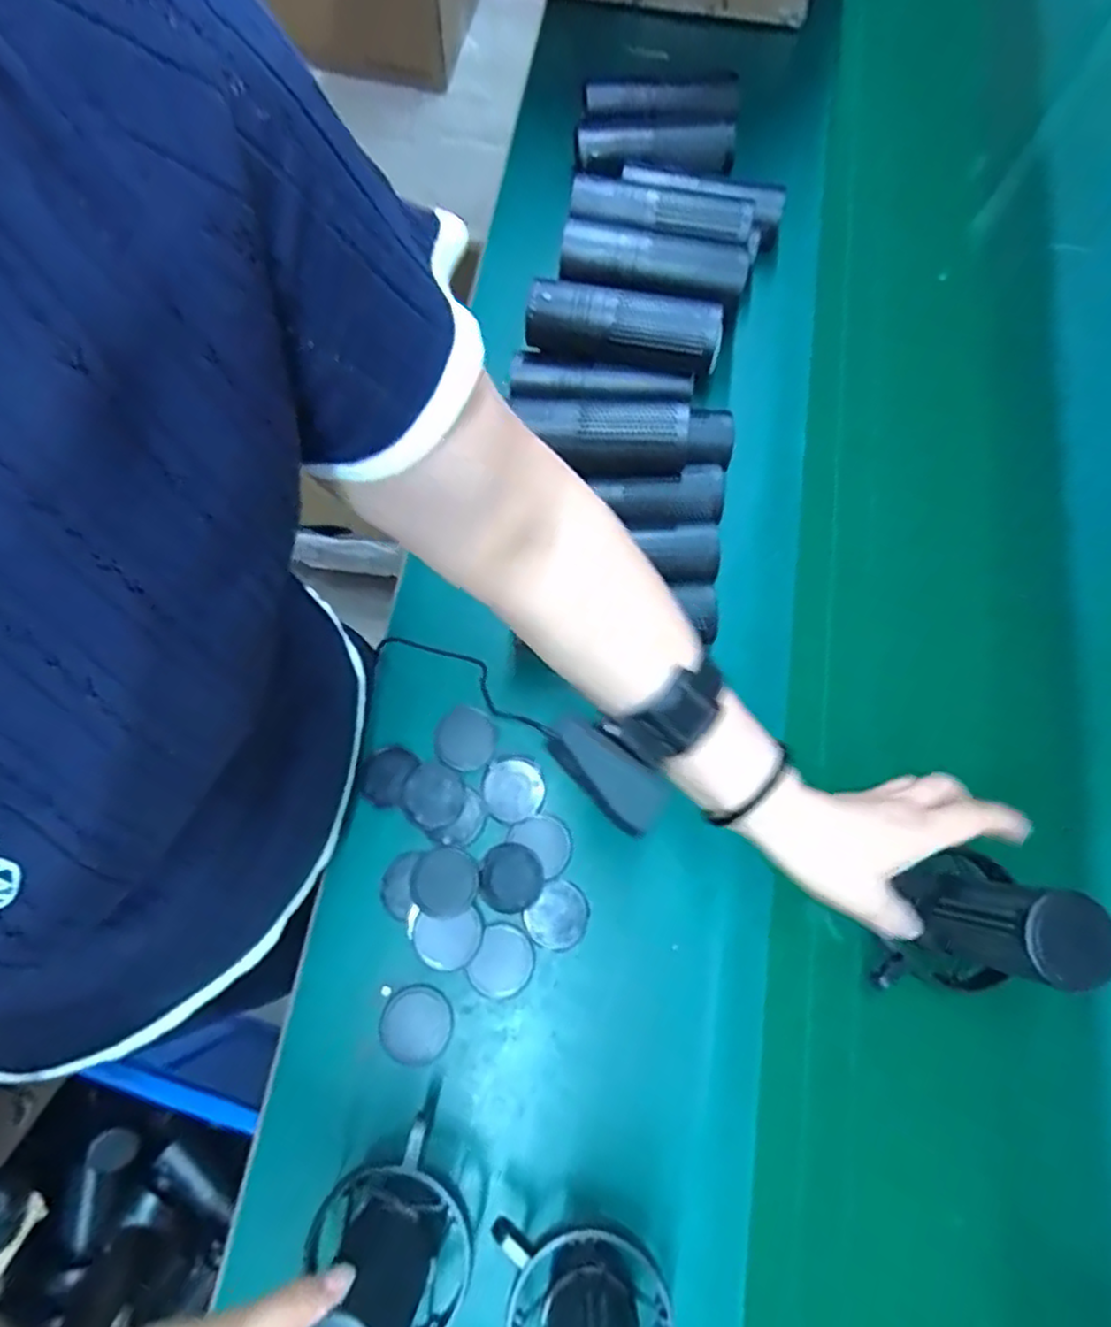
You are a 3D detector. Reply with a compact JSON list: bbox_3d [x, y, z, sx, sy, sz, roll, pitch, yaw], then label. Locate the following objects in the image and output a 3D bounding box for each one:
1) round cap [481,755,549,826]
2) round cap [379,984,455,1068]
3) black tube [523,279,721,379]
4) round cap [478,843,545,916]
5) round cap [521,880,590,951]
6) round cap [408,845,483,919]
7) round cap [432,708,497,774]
[{"bbox_3d":[-0.034,0.100,0.553,0.051,0.004,0.050,0,73,0],"label":"round cap"},{"bbox_3d":[-0.101,0.263,0.504,0.051,0.004,0.053,0,73,0],"label":"round cap"},{"bbox_3d":[0.058,-0.287,0.596,0.163,0.045,0.046,13,74,4],"label":"black tube"},{"bbox_3d":[-0.034,0.165,0.532,0.048,0.004,0.050,1,73,1],"label":"round cap"},{"bbox_3d":[0.002,0.192,0.528,0.045,0.006,0.049,0,73,0],"label":"round cap"},{"bbox_3d":[-0.084,0.167,0.529,0.050,0.004,0.050,0,73,0],"label":"round cap"},{"bbox_3d":[-0.073,0.062,0.564,0.050,0.004,0.049,0,73,0],"label":"round cap"}]

